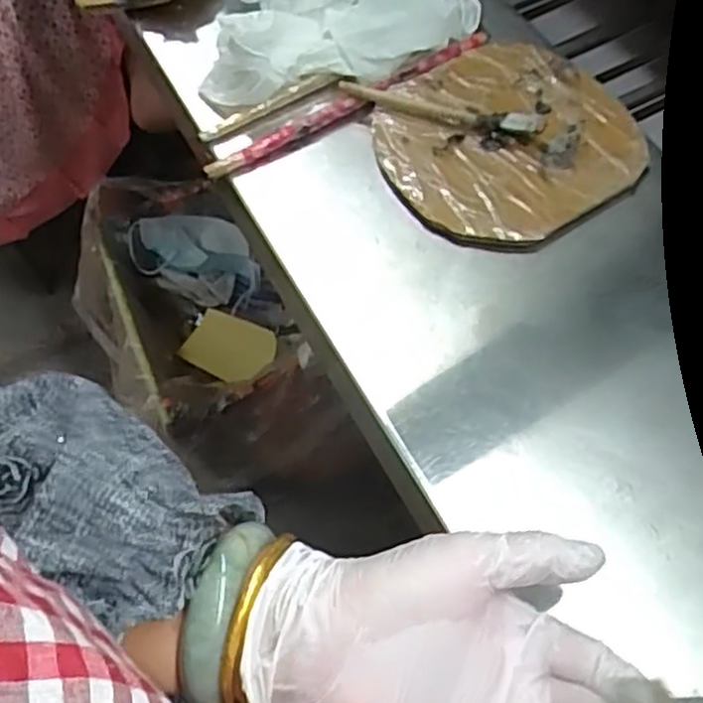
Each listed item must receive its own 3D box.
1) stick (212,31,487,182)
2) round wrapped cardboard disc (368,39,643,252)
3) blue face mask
[{"bbox_3d":[0.003,-0.164,0.476,0.216,0.019,0.014,-32,64,-15],"label":"stick"},{"bbox_3d":[0.094,-0.136,0.456,0.157,0.015,0.149,-1,61,2],"label":"round wrapped cardboard disc"},{"bbox_3d":[-0.195,-0.112,0.926,0.152,0.084,0.096,2,61,4],"label":"blue face mask"}]

